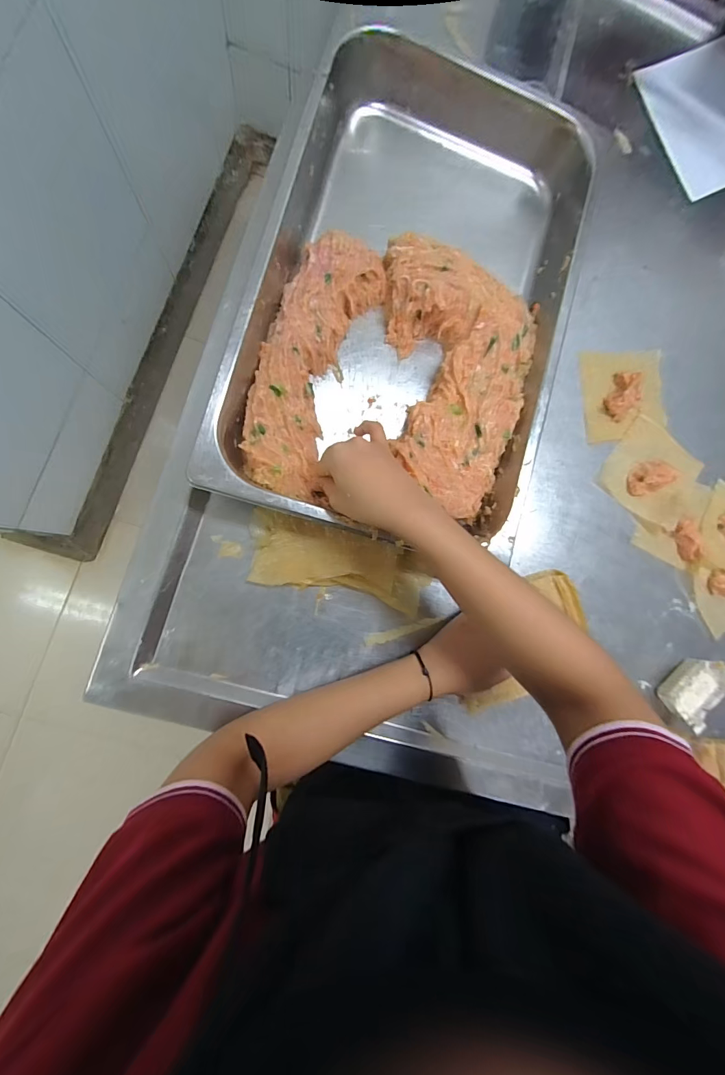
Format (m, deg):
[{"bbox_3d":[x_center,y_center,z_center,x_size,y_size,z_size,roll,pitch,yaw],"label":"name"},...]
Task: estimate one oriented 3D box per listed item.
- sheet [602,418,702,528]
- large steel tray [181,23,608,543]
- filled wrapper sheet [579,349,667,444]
[{"bbox_3d":[0.370,-0.081,0.490,0.114,0.019,0.114,39,83,-4],"label":"sheet"},{"bbox_3d":[0.056,-0.250,0.429,0.312,0.083,0.510,17,85,-6],"label":"large steel tray"},{"bbox_3d":[0.337,-0.183,0.494,0.111,0.014,0.113,-4,88,-8],"label":"filled wrapper sheet"}]

